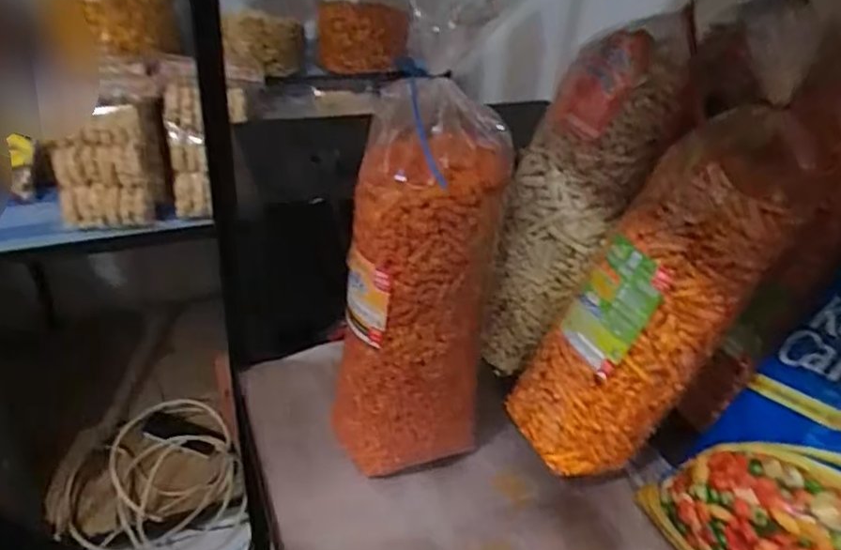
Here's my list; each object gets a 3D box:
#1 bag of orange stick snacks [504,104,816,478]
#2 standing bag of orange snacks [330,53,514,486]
[{"bbox_3d":[0.229,0.029,0.654,0.102,0.392,0.112,16,25,-27],"label":"bag of orange stick snacks"},{"bbox_3d":[-0.005,0.014,0.675,0.146,0.397,0.142,0,32,-6],"label":"standing bag of orange snacks"}]

